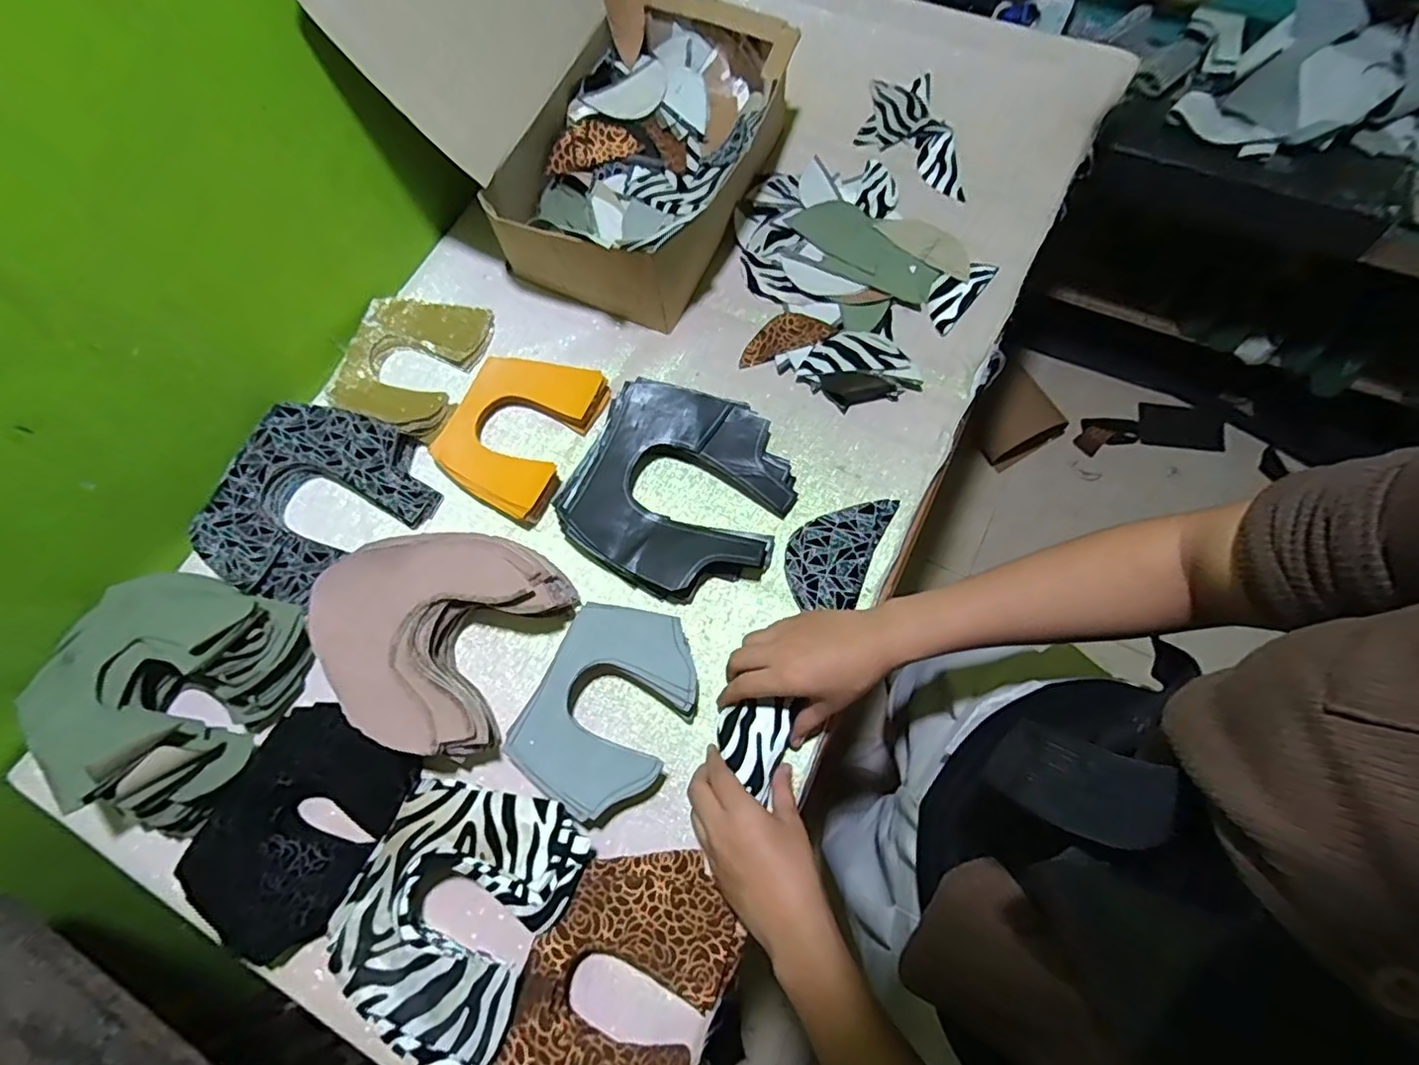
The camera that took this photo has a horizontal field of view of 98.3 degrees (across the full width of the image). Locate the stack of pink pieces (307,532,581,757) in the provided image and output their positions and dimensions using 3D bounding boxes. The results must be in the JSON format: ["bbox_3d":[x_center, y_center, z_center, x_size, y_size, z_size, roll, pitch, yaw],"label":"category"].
[{"bbox_3d":[-0.231,0.079,0.513,0.183,0.053,0.178,21,73,11],"label":"stack of pink pieces"}]

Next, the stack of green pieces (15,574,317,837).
[{"bbox_3d":[-0.446,0.130,0.499,0.176,0.080,0.193,17,72,10],"label":"stack of green pieces"}]

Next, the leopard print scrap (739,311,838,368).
[{"bbox_3d":[0.075,-0.201,0.624,0.096,0.013,0.043,-15,69,-2],"label":"leopard print scrap"}]

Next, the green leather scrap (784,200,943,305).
[{"bbox_3d":[0.166,-0.302,0.649,0.165,0.011,0.057,40,82,11],"label":"green leather scrap"}]

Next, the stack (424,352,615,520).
[{"bbox_3d":[-0.185,-0.102,0.597,0.124,0.023,0.158,24,73,12],"label":"stack"}]

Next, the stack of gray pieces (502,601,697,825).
[{"bbox_3d":[-0.081,0.140,0.501,0.119,0.035,0.159,25,73,12],"label":"stack of gray pieces"}]

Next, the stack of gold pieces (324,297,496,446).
[{"bbox_3d":[-0.311,-0.179,0.634,0.132,0.028,0.159,16,72,9],"label":"stack of gold pieces"}]

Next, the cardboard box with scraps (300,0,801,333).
[{"bbox_3d":[-0.104,-0.441,0.578,0.319,0.260,0.332,24,73,12],"label":"cardboard box with scraps"}]

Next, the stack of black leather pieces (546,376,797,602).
[{"bbox_3d":[-0.024,-0.040,0.561,0.185,0.033,0.190,26,73,12],"label":"stack of black leather pieces"}]

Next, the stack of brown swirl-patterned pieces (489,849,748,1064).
[{"bbox_3d":[-0.062,0.323,0.429,0.131,0.030,0.186,21,72,11],"label":"stack of brown swirl-patterned pieces"}]

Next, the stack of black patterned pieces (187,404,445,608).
[{"bbox_3d":[-0.369,-0.028,0.582,0.182,0.032,0.185,23,73,12],"label":"stack of black patterned pieces"}]

